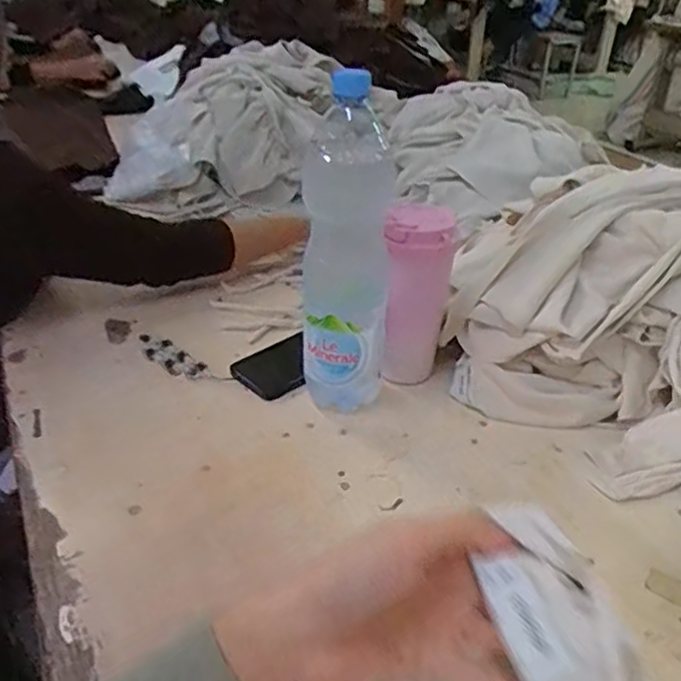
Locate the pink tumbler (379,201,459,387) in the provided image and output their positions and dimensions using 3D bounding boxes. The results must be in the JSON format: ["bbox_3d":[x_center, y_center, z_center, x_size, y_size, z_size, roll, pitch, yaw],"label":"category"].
[{"bbox_3d":[0.081,-0.043,0.701,0.064,0.201,0.071,7,33,10],"label":"pink tumbler"}]

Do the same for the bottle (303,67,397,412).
[{"bbox_3d":[0.005,-0.082,0.654,0.087,0.322,0.087,0,33,0],"label":"bottle"}]

